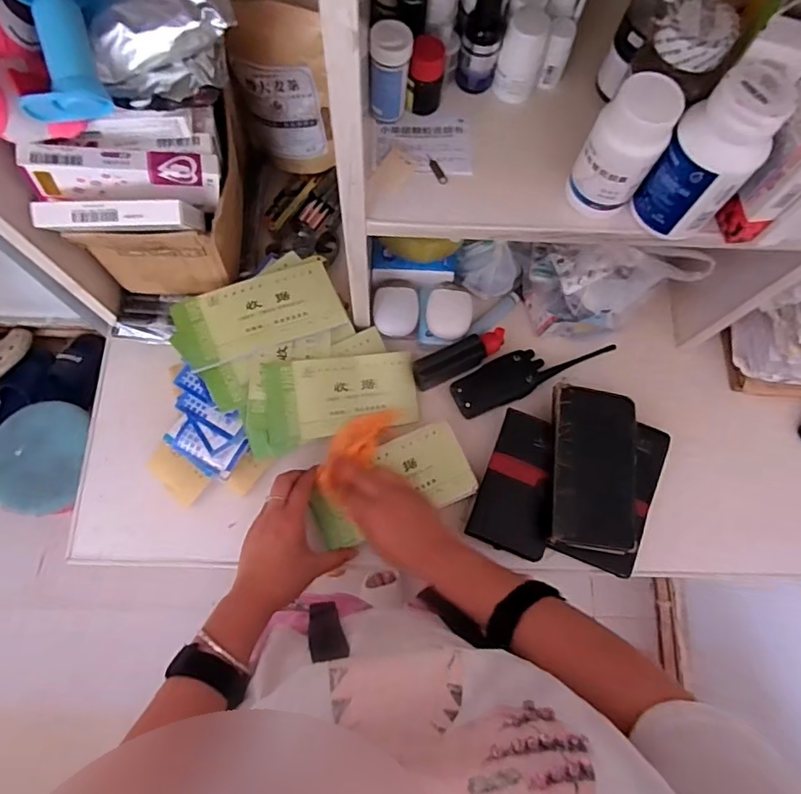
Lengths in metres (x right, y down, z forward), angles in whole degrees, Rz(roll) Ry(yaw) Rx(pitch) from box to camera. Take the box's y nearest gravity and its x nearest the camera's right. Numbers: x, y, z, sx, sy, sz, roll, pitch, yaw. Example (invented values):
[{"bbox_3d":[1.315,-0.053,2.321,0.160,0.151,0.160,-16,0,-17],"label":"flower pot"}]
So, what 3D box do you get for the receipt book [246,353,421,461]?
[{"bbox_3d":[-0.074,0.003,0.601,0.195,0.013,0.097,-9,94,-22],"label":"receipt book"}]

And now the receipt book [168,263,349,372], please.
[{"bbox_3d":[-0.159,-0.093,0.592,0.182,0.015,0.086,-23,75,-17],"label":"receipt book"}]

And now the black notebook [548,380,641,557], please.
[{"bbox_3d":[0.220,0.079,0.589,0.100,0.024,0.176,6,74,0],"label":"black notebook"}]

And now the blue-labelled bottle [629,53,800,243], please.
[{"bbox_3d":[0.227,-0.175,0.383,0.058,0.112,0.063,0,74,-2],"label":"blue-labelled bottle"}]

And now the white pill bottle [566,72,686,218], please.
[{"bbox_3d":[0.165,-0.182,0.396,0.053,0.100,0.048,34,76,7],"label":"white pill bottle"}]

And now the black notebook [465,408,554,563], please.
[{"bbox_3d":[0.138,0.096,0.592,0.084,0.013,0.152,20,75,4],"label":"black notebook"}]

